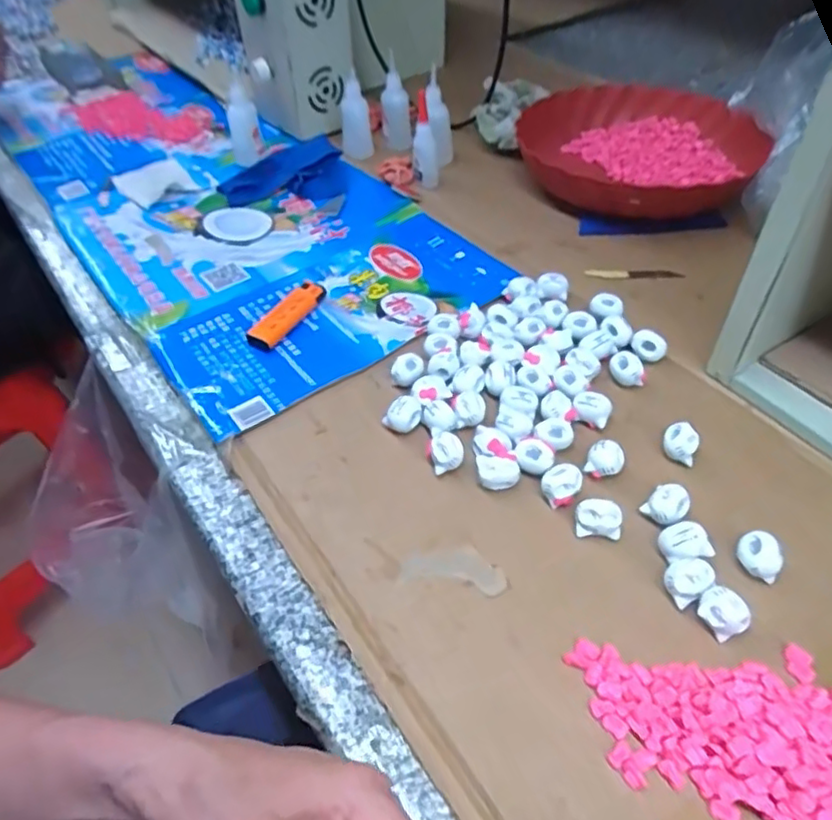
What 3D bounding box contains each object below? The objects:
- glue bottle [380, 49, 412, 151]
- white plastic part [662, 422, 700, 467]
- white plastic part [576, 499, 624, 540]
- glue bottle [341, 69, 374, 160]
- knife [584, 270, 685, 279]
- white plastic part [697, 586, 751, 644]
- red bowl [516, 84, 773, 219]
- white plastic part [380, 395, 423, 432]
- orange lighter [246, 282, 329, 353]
[{"bbox_3d":[-0.023,-0.350,0.722,0.034,0.110,0.030,-6,48,-1],"label":"glue bottle"},{"bbox_3d":[0.173,0.022,0.410,0.021,0.019,0.019,17,51,18],"label":"white plastic part"},{"bbox_3d":[0.108,0.064,0.369,0.026,0.019,0.014,6,48,9],"label":"white plastic part"},{"bbox_3d":[-0.071,-0.344,0.725,0.033,0.115,0.034,-14,69,-9],"label":"glue bottle"},{"bbox_3d":[0.194,-0.121,0.556,0.082,0.004,0.012,4,48,8],"label":"knife"},{"bbox_3d":[0.160,0.106,0.326,0.024,0.022,0.017,32,57,28],"label":"white plastic part"},{"bbox_3d":[0.231,-0.268,0.650,0.237,0.052,0.219,-2,48,2],"label":"red bowl"},{"bbox_3d":[-0.010,0.004,0.437,0.027,0.023,0.018,-6,48,-1],"label":"white plastic part"},{"bbox_3d":[-0.104,-0.080,0.519,0.024,0.015,0.081,25,54,24],"label":"orange lighter"}]

